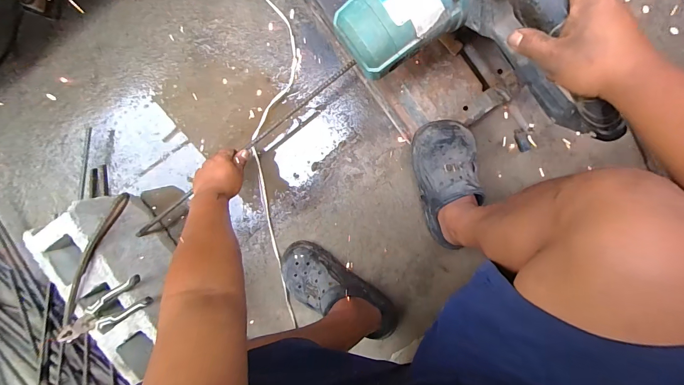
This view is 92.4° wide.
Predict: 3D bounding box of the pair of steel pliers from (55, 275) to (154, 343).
[{"bbox_3d":[-0.436,0.223,0.595,0.217,0.032,0.058,-31,95,7],"label":"pair of steel pliers"}]

